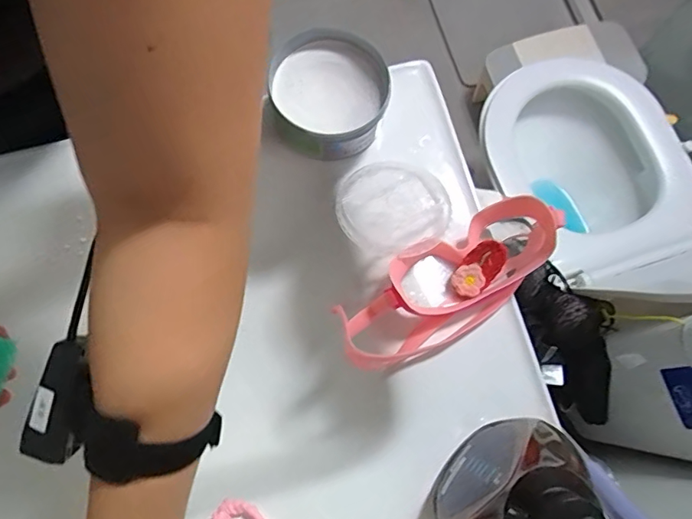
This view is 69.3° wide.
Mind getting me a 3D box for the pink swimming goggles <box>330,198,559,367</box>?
[{"bbox_3d":[0.083,0.019,0.407,0.188,0.047,0.077,-30,77,-9],"label":"pink swimming goggles"}]

